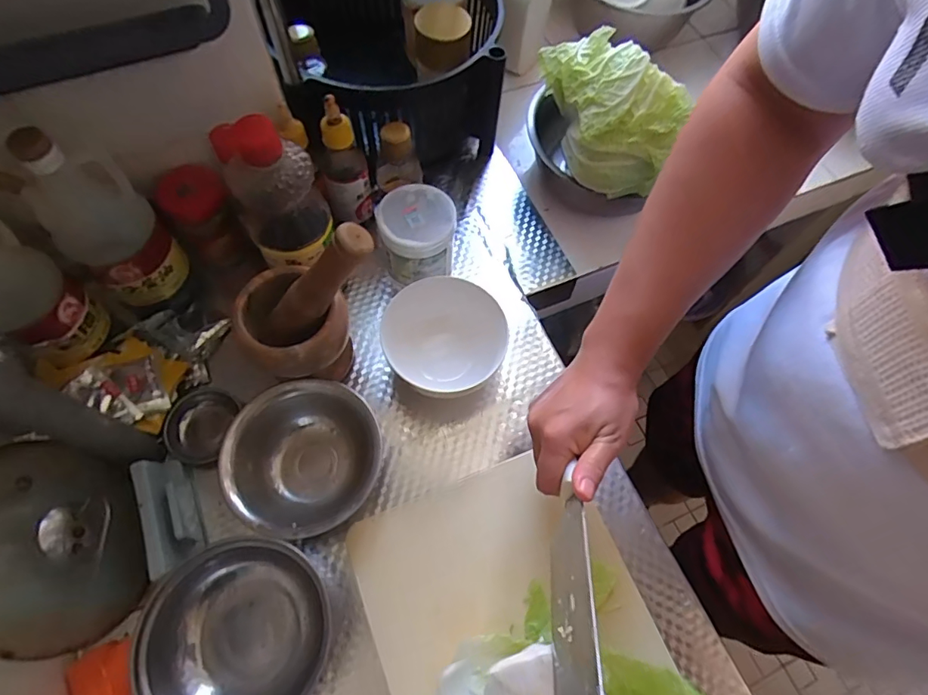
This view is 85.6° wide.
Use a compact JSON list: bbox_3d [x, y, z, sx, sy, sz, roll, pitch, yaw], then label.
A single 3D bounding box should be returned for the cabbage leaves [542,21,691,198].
[{"bbox_3d":[0.152,-0.255,0.536,0.090,0.108,0.171,-19,68,-12],"label":"cabbage leaves"}]

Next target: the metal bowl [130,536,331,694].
[{"bbox_3d":[-0.182,0.236,0.414,0.132,0.067,0.142,-26,69,-14],"label":"metal bowl"}]

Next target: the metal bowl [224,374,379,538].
[{"bbox_3d":[-0.152,0.104,0.478,0.129,0.062,0.145,7,65,0],"label":"metal bowl"}]

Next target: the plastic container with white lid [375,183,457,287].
[{"bbox_3d":[-0.053,-0.122,0.571,0.079,0.096,0.076,1,65,-3],"label":"plastic container with white lid"}]

